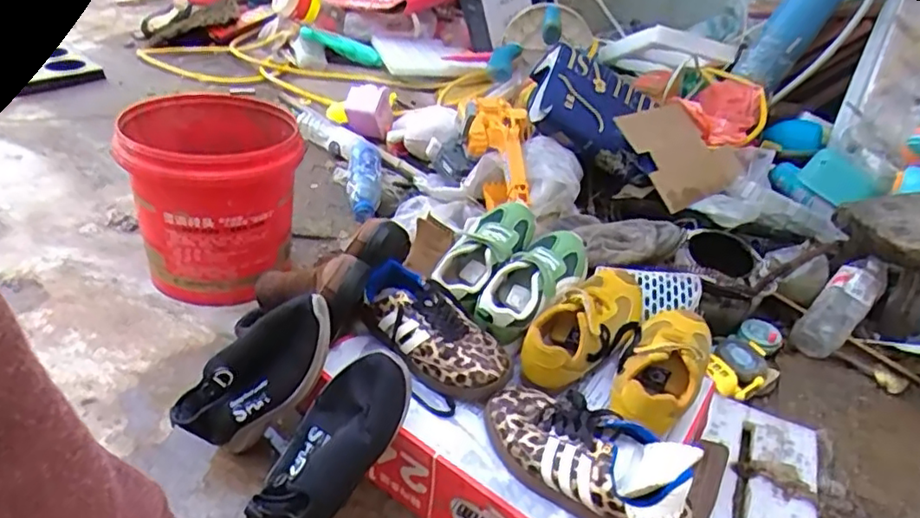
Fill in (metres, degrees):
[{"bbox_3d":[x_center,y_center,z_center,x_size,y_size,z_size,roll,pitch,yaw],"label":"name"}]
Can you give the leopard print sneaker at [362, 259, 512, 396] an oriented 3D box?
[{"bbox_3d":[-0.039,0.083,0.740,0.220,0.070,0.106,29,46,30],"label":"leopard print sneaker"}]

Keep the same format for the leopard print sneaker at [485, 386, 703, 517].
[{"bbox_3d":[0.124,0.188,0.616,0.229,0.071,0.105,28,45,29],"label":"leopard print sneaker"}]

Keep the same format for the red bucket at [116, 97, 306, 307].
[{"bbox_3d":[-0.390,-0.110,1.024,0.237,0.251,0.264,-6,39,-11],"label":"red bucket"}]

